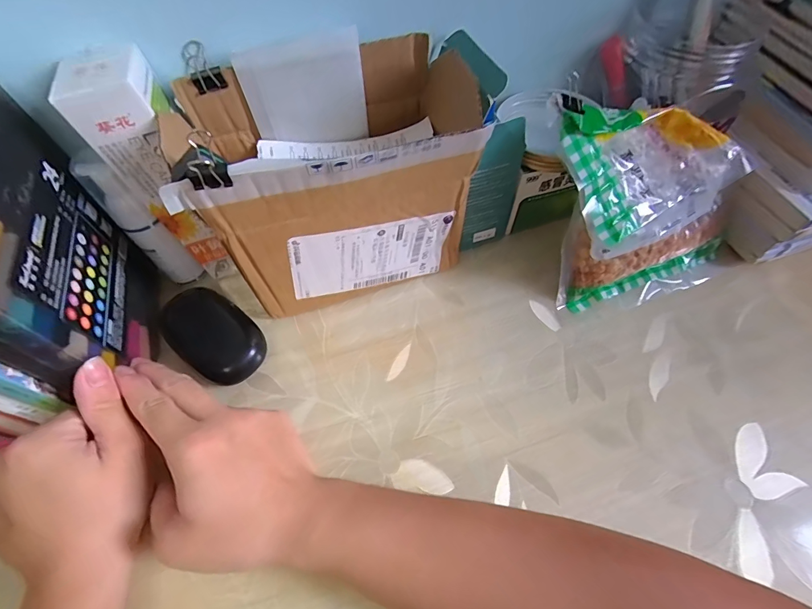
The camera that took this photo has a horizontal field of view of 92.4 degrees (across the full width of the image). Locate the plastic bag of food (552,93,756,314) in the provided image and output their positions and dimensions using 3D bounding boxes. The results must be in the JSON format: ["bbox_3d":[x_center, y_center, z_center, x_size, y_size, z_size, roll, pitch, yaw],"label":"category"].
[{"bbox_3d":[0.194,-0.084,0.311,0.168,0.163,0.061,-16,30,-8],"label":"plastic bag of food"}]

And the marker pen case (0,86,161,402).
[{"bbox_3d":[-0.226,-0.032,0.246,0.040,0.171,0.144,-17,60,-8],"label":"marker pen case"}]

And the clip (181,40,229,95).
[{"bbox_3d":[-0.128,-0.150,0.248,0.019,0.027,0.008,-26,62,-13],"label":"clip"}]

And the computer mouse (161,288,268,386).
[{"bbox_3d":[-0.155,0.026,0.316,0.088,0.027,0.054,33,65,19],"label":"computer mouse"}]

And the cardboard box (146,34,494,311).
[{"bbox_3d":[-0.050,-0.084,0.302,0.173,0.165,0.110,-16,60,-8],"label":"cardboard box"}]

